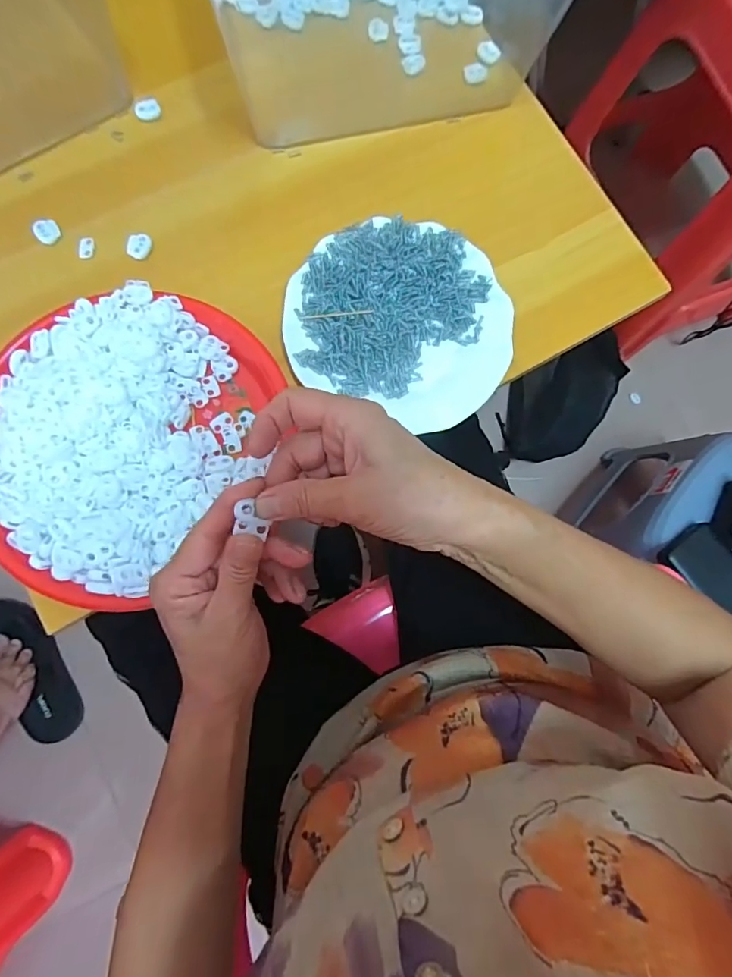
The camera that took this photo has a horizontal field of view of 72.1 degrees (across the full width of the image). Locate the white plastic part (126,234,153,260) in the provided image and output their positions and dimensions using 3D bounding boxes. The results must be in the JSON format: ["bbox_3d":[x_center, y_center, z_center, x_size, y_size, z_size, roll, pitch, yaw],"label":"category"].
[{"bbox_3d":[-0.194,-0.207,0.430,0.019,0.008,0.020,-6,81,-4],"label":"white plastic part"}]

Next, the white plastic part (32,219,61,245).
[{"bbox_3d":[-0.271,-0.219,0.427,0.020,0.007,0.020,0,81,-3],"label":"white plastic part"}]

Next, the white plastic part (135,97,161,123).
[{"bbox_3d":[-0.198,-0.342,0.454,0.022,0.007,0.017,-24,83,-7],"label":"white plastic part"}]

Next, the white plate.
[{"bbox_3d":[0.028,-0.136,0.427,0.185,0.035,0.179,23,80,1],"label":"white plate"}]

